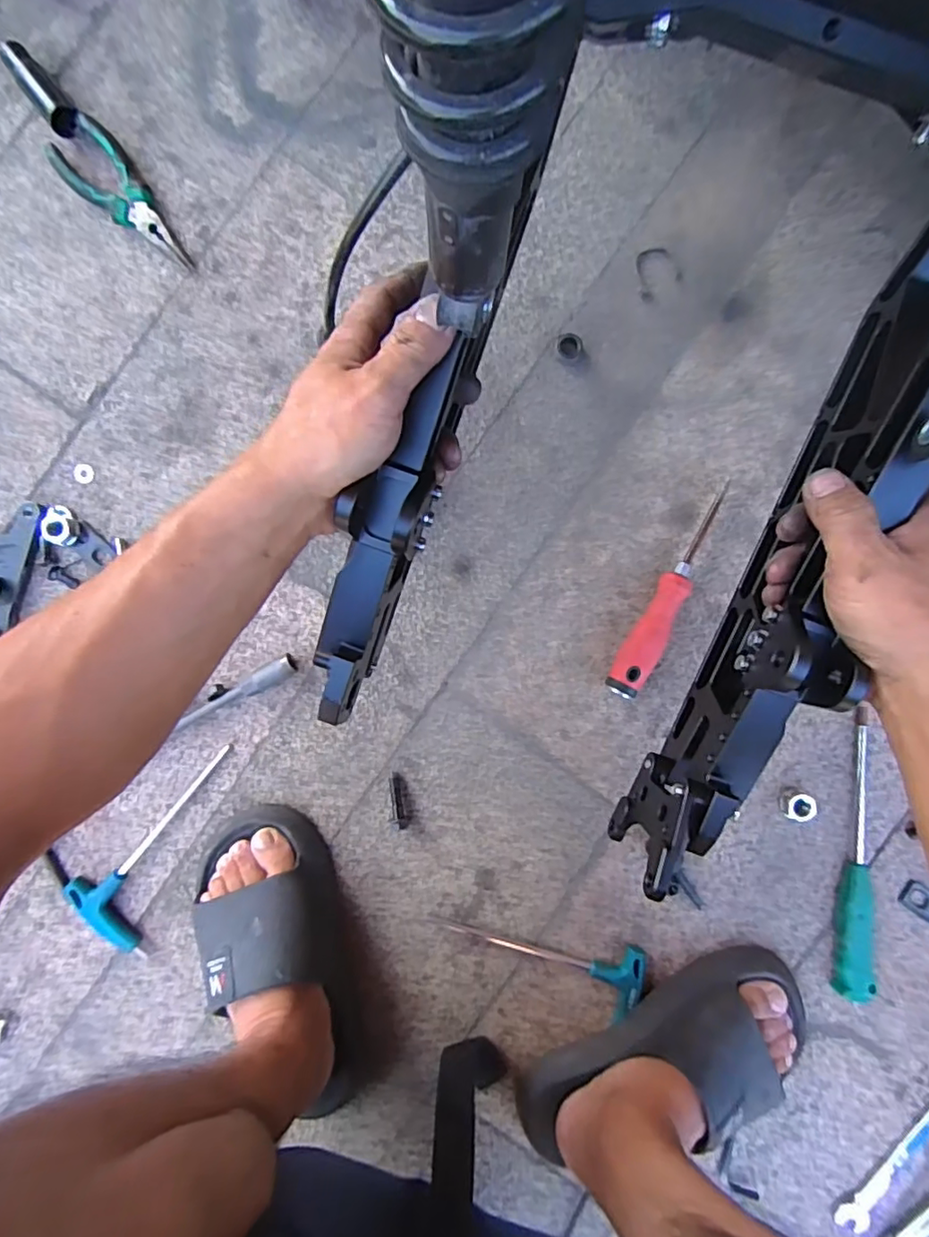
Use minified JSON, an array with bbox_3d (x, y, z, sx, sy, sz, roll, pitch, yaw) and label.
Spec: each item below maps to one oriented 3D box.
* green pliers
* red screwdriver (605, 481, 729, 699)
[{"bbox_3d":[-0.300,-0.372,0.515,0.054,0.018,0.146,-42,90,0],"label":"green pliers"},{"bbox_3d":[0.180,-0.022,0.502,0.029,0.031,0.197,29,90,0],"label":"red screwdriver"}]

